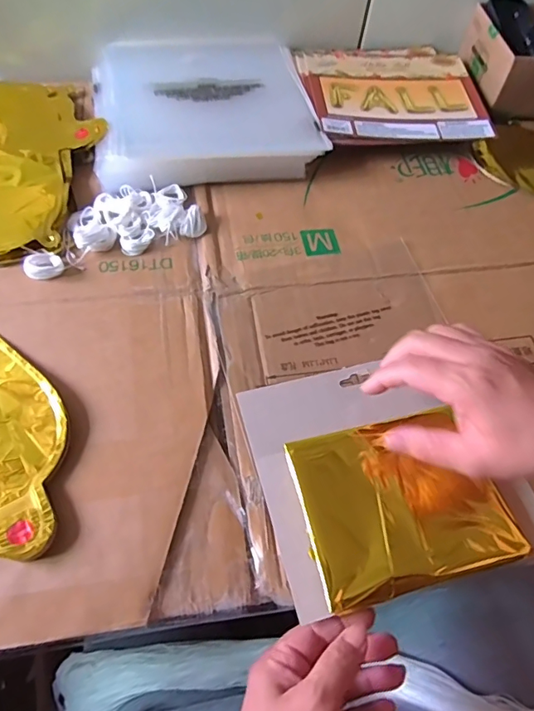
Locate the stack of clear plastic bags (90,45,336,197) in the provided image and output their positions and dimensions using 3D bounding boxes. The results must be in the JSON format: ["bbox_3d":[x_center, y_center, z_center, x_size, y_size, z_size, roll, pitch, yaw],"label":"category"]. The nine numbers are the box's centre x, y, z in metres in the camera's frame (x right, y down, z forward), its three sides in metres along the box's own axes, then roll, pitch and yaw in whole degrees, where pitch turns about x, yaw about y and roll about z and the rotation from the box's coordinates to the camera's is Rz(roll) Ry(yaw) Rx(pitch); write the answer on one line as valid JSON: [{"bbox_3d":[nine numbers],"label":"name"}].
[{"bbox_3d":[-0.069,-0.273,0.521,0.221,0.033,0.230,-10,62,-9],"label":"stack of clear plastic bags"}]

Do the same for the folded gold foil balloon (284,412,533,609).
[{"bbox_3d":[0.093,0.100,0.339,0.136,0.010,0.110,-11,62,-10],"label":"folded gold foil balloon"}]

